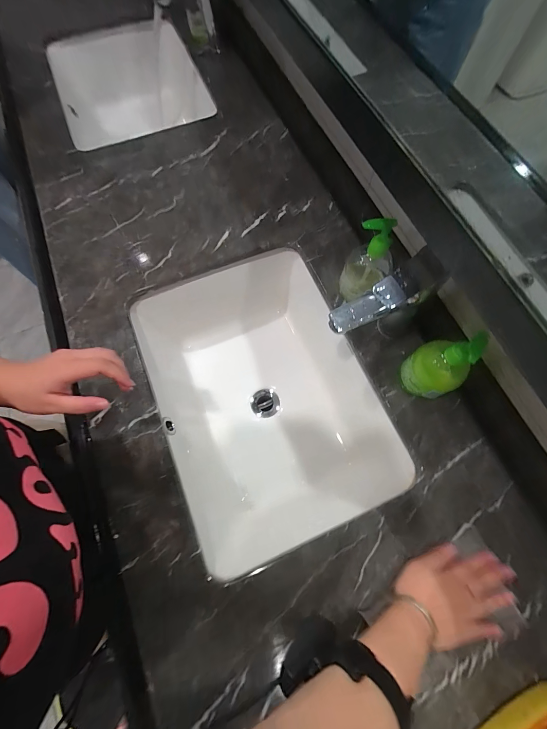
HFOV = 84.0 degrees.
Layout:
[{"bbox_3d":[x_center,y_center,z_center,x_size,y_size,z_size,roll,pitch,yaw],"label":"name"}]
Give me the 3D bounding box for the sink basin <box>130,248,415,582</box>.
[{"bbox_3d":[-0.023,0.058,0.580,0.354,0.150,0.474,-21,72,-6],"label":"sink basin"}]

